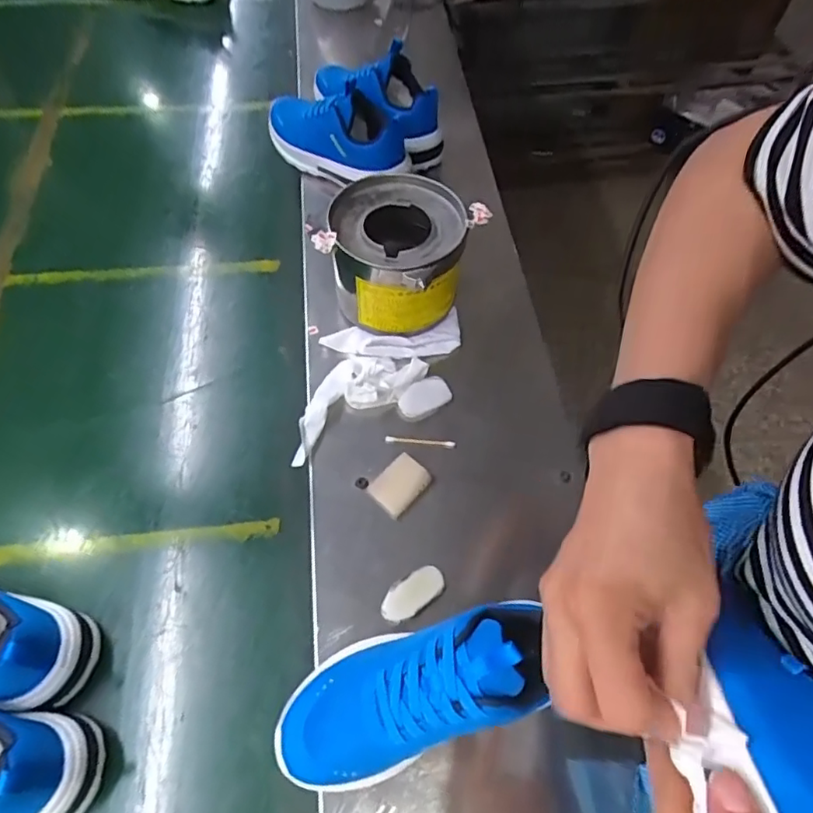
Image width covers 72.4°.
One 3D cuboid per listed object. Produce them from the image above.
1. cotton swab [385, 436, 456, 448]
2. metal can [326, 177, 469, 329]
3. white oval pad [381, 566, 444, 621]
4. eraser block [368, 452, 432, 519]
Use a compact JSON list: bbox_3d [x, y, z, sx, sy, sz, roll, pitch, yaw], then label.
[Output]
[{"bbox_3d":[0.014,0.036,0.567,0.071,0.004,0.008,5,60,1],"label":"cotton swab"},{"bbox_3d":[-0.009,-0.160,0.611,0.134,0.118,0.137,1,60,-2],"label":"metal can"},{"bbox_3d":[0.006,0.166,0.491,0.061,0.019,0.031,-29,65,-17],"label":"white oval pad"},{"bbox_3d":[-0.006,0.076,0.540,0.041,0.012,0.055,38,66,18],"label":"eraser block"}]

